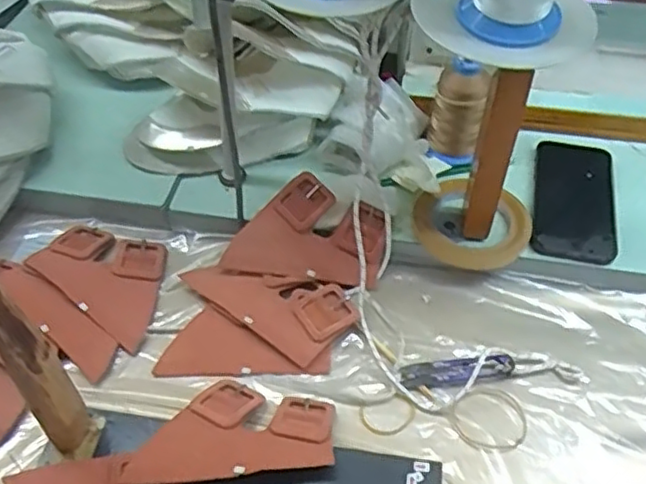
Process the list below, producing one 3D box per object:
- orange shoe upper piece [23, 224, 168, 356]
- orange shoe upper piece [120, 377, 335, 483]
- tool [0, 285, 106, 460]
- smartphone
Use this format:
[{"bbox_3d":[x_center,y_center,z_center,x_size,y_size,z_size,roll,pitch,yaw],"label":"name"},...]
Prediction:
[{"bbox_3d":[-0.203,0.028,0.634,0.147,0.021,0.098,30,57,23],"label":"orange shoe upper piece"},{"bbox_3d":[-0.070,0.147,0.516,0.152,0.012,0.096,-1,30,-5],"label":"orange shoe upper piece"},{"bbox_3d":[-0.192,0.091,0.442,0.023,0.220,0.035,27,56,21],"label":"tool"},{"bbox_3d":[0.260,-0.045,0.678,0.078,0.007,0.157,9,54,11],"label":"smartphone"}]

